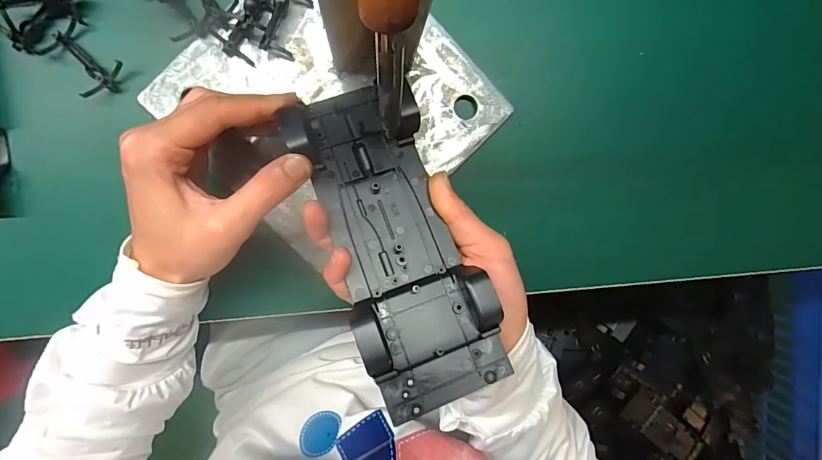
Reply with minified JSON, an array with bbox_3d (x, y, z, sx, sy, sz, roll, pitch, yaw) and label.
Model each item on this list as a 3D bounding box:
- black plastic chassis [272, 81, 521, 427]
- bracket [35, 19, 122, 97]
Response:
[{"bbox_3d":[-0.010,0.000,0.236,0.075,0.026,0.190,-21,77,-3],"label":"black plastic chassis"},{"bbox_3d":[-0.230,-0.119,0.292,0.050,0.012,0.034,43,90,-8],"label":"bracket"}]

